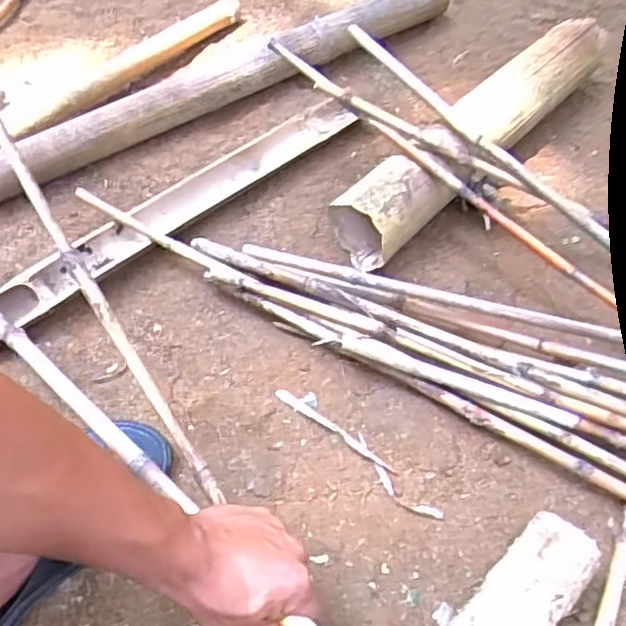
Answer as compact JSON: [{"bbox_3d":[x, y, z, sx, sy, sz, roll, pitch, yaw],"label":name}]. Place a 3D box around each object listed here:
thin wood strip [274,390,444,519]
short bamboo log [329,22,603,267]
[{"bbox_3d":[0.042,0.131,0.637,0.197,0.011,0.026,40,64,20],"label":"thin wood strip"},{"bbox_3d":[0.202,-0.211,0.813,0.088,0.093,0.453,38,65,24],"label":"short bamboo log"}]

